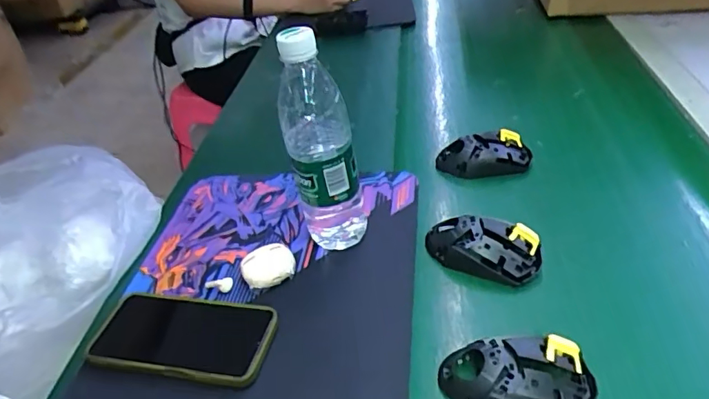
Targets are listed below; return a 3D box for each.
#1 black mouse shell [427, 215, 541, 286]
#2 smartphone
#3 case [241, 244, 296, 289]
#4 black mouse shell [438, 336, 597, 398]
[{"bbox_3d":[0.129,0.047,0.530,0.113,0.034,0.057,13,42,23],"label":"black mouse shell"},{"bbox_3d":[-0.159,0.125,0.475,0.167,0.019,0.080,5,39,14],"label":"smartphone"},{"bbox_3d":[-0.087,0.069,0.528,0.053,0.022,0.045,-10,38,-6],"label":"case"},{"bbox_3d":[0.129,0.142,0.412,0.117,0.034,0.058,0,38,7],"label":"black mouse shell"}]

